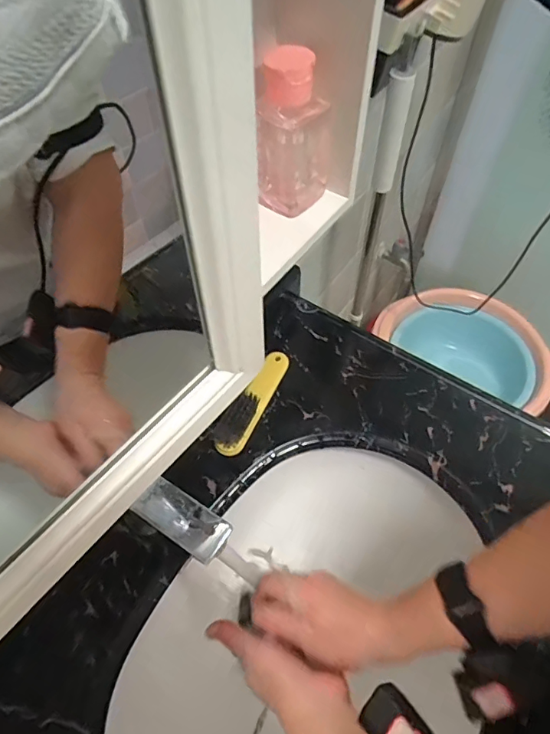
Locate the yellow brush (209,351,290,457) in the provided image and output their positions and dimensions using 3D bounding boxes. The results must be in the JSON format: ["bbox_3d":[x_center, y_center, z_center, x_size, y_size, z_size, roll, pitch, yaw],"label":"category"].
[{"bbox_3d":[-0.026,0.042,0.636,0.042,0.029,0.168,24,60,15],"label":"yellow brush"}]

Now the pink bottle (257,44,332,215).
[{"bbox_3d":[0.018,-0.224,0.451,0.051,0.142,0.065,31,62,19],"label":"pink bottle"}]

